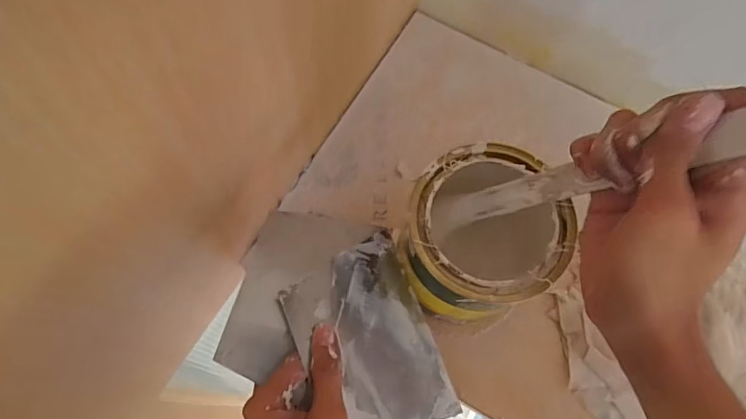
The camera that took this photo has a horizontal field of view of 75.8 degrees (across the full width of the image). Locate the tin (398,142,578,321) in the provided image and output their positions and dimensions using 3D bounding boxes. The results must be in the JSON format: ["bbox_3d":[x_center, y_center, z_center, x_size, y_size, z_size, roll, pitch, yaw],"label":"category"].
[{"bbox_3d":[0.072,0.029,0.359,0.098,0.131,0.101,1,67,-2],"label":"tin"}]

